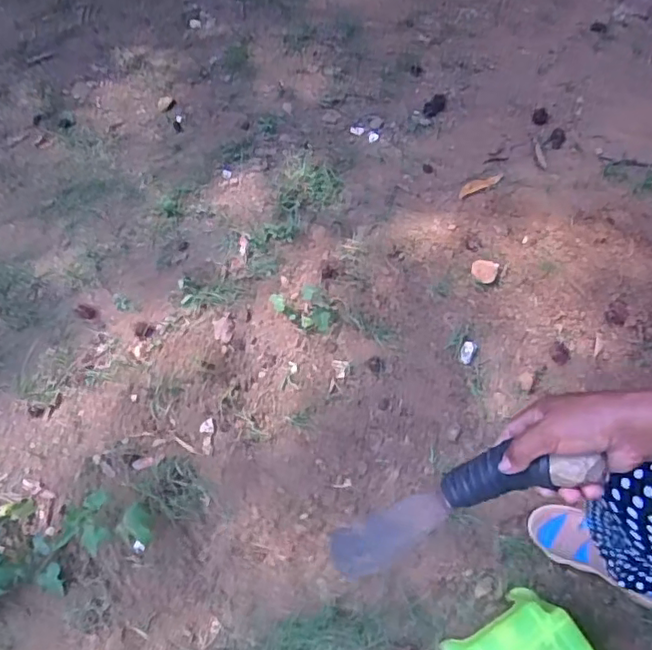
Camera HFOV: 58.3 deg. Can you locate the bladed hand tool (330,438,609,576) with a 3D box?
[{"bbox_3d":[0.103,0.167,0.533,0.027,0.293,0.053,12,50,-40],"label":"bladed hand tool"}]

